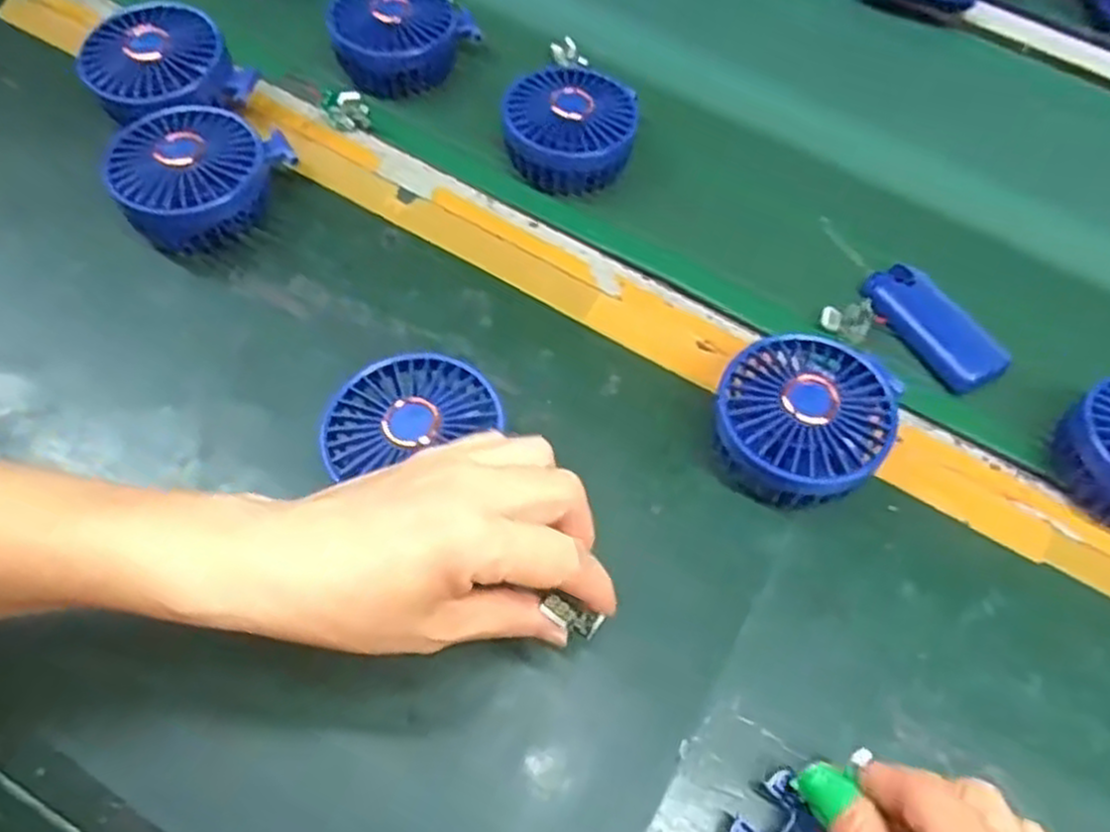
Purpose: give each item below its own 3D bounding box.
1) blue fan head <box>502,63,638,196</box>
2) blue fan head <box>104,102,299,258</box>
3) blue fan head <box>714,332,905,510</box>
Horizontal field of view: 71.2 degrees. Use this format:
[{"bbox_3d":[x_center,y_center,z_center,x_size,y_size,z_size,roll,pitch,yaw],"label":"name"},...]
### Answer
[{"bbox_3d":[0.009,-0.195,0.520,0.088,0.035,0.095,1,61,-2],"label":"blue fan head"},{"bbox_3d":[-0.215,-0.149,0.473,0.103,0.046,0.084,-38,70,-21],"label":"blue fan head"},{"bbox_3d":[0.127,0.003,0.409,0.084,0.050,0.088,1,61,-2],"label":"blue fan head"}]

